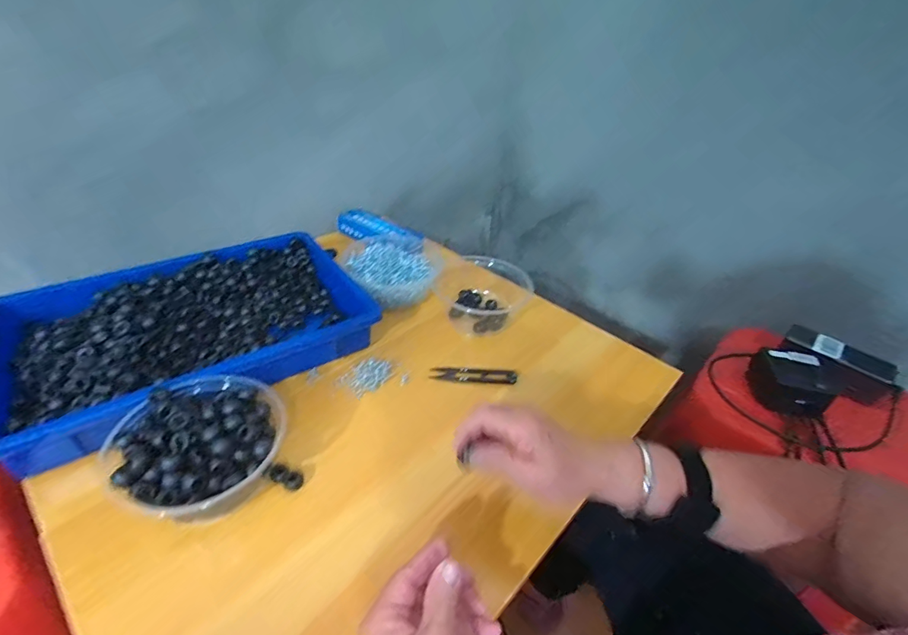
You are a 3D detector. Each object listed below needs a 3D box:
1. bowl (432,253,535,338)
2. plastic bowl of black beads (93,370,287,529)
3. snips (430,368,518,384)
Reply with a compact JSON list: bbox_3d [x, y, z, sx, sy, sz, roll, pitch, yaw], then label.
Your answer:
[{"bbox_3d":[0.042,-0.032,0.618,0.113,0.047,0.139,-7,39,-17],"label":"bowl"},{"bbox_3d":[-0.216,0.116,0.382,0.125,0.073,0.128,20,39,18],"label":"plastic bowl of black beads"},{"bbox_3d":[0.024,0.067,0.523,0.101,0.009,0.024,7,37,2],"label":"snips"}]

